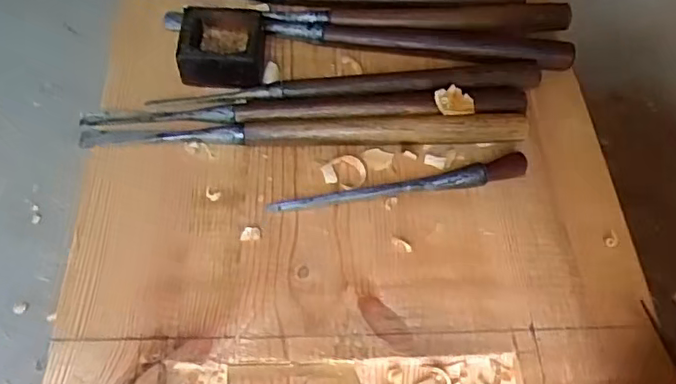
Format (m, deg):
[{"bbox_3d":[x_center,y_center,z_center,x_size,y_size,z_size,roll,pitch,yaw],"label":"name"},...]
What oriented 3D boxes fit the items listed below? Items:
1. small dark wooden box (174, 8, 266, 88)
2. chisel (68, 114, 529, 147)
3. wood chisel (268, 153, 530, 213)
[{"bbox_3d":[-0.070,-0.089,0.361,0.047,0.026,0.048,1,58,-6],"label":"small dark wooden box"},{"bbox_3d":[-0.018,-0.036,0.339,0.249,0.012,0.016,2,58,-6],"label":"chisel"},{"bbox_3d":[0.035,-0.004,0.326,0.145,0.009,0.017,-8,59,-12],"label":"wood chisel"}]

